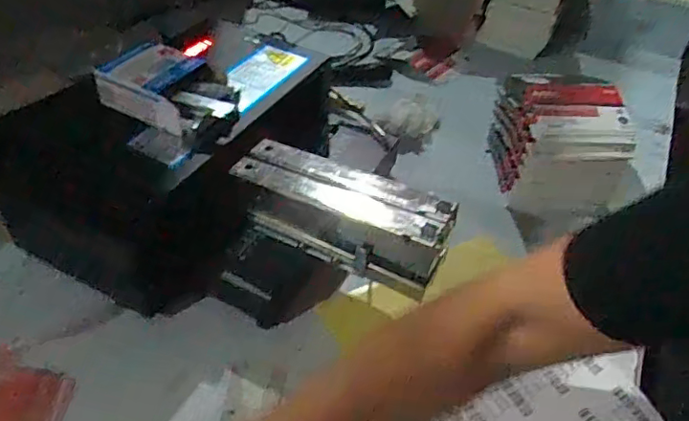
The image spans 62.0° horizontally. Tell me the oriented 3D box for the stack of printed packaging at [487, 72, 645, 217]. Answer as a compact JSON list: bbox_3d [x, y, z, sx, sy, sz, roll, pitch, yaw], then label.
[{"bbox_3d":[0.232,-0.075,0.635,0.123,0.112,0.135,2,43,-4],"label":"stack of printed packaging"}]

